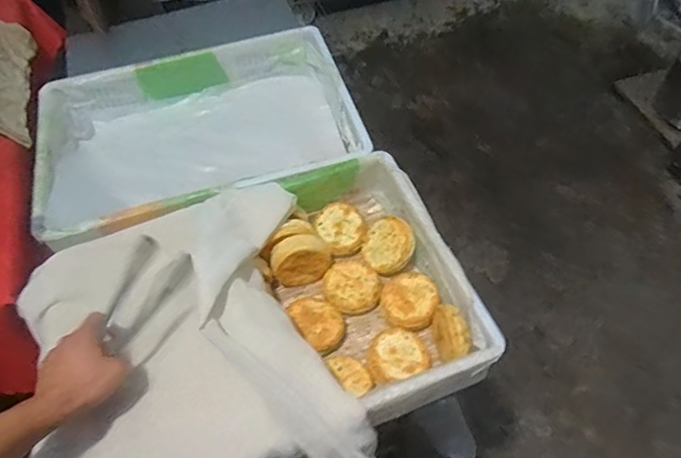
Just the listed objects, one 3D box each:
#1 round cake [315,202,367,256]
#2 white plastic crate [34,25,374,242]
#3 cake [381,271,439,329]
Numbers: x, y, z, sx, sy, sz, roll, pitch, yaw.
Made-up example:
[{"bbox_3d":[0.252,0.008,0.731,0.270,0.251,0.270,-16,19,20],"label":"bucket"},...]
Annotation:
[{"bbox_3d":[0.002,-0.002,0.930,0.084,0.025,0.095,-21,57,-11],"label":"round cake"},{"bbox_3d":[-0.281,-0.171,1.058,0.597,0.176,0.431,-15,56,-8],"label":"white plastic crate"},{"bbox_3d":[0.113,0.117,0.835,0.091,0.022,0.090,-1,55,2],"label":"cake"}]

